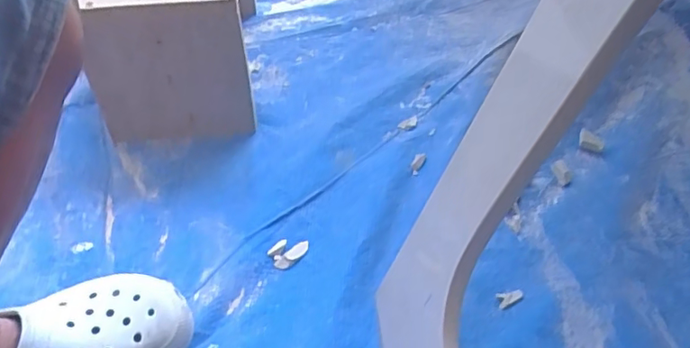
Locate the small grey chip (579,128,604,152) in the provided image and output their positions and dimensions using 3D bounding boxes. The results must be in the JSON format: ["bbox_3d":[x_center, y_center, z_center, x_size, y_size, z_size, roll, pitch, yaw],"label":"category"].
[{"bbox_3d":[0.338,-0.044,0.779,0.034,0.019,0.021,22,51,19],"label":"small grey chip"}]

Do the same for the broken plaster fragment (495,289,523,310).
[{"bbox_3d":[0.179,0.134,0.619,0.035,0.004,0.016,-23,52,-20],"label":"broken plaster fragment"}]

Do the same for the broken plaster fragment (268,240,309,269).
[{"bbox_3d":[-0.065,0.089,0.656,0.045,0.010,0.031,-34,56,-27],"label":"broken plaster fragment"}]

